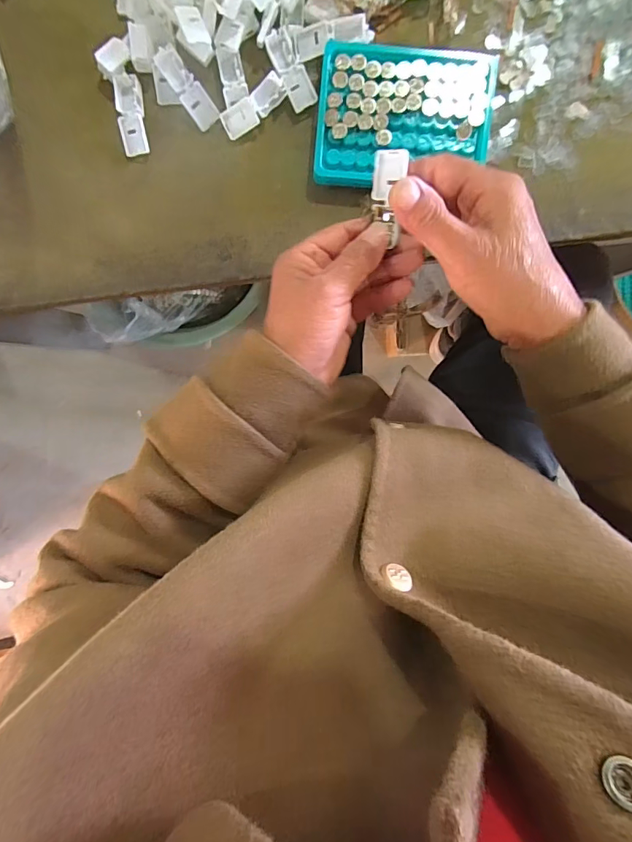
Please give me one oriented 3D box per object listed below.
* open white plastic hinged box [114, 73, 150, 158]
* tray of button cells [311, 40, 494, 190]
[{"bbox_3d":[-0.145,-0.240,0.323,0.021,0.010,0.055,-5,99,1],"label":"open white plastic hinged box"},{"bbox_3d":[0.067,-0.230,0.316,0.129,0.022,0.092,5,99,0],"label":"tray of button cells"}]

